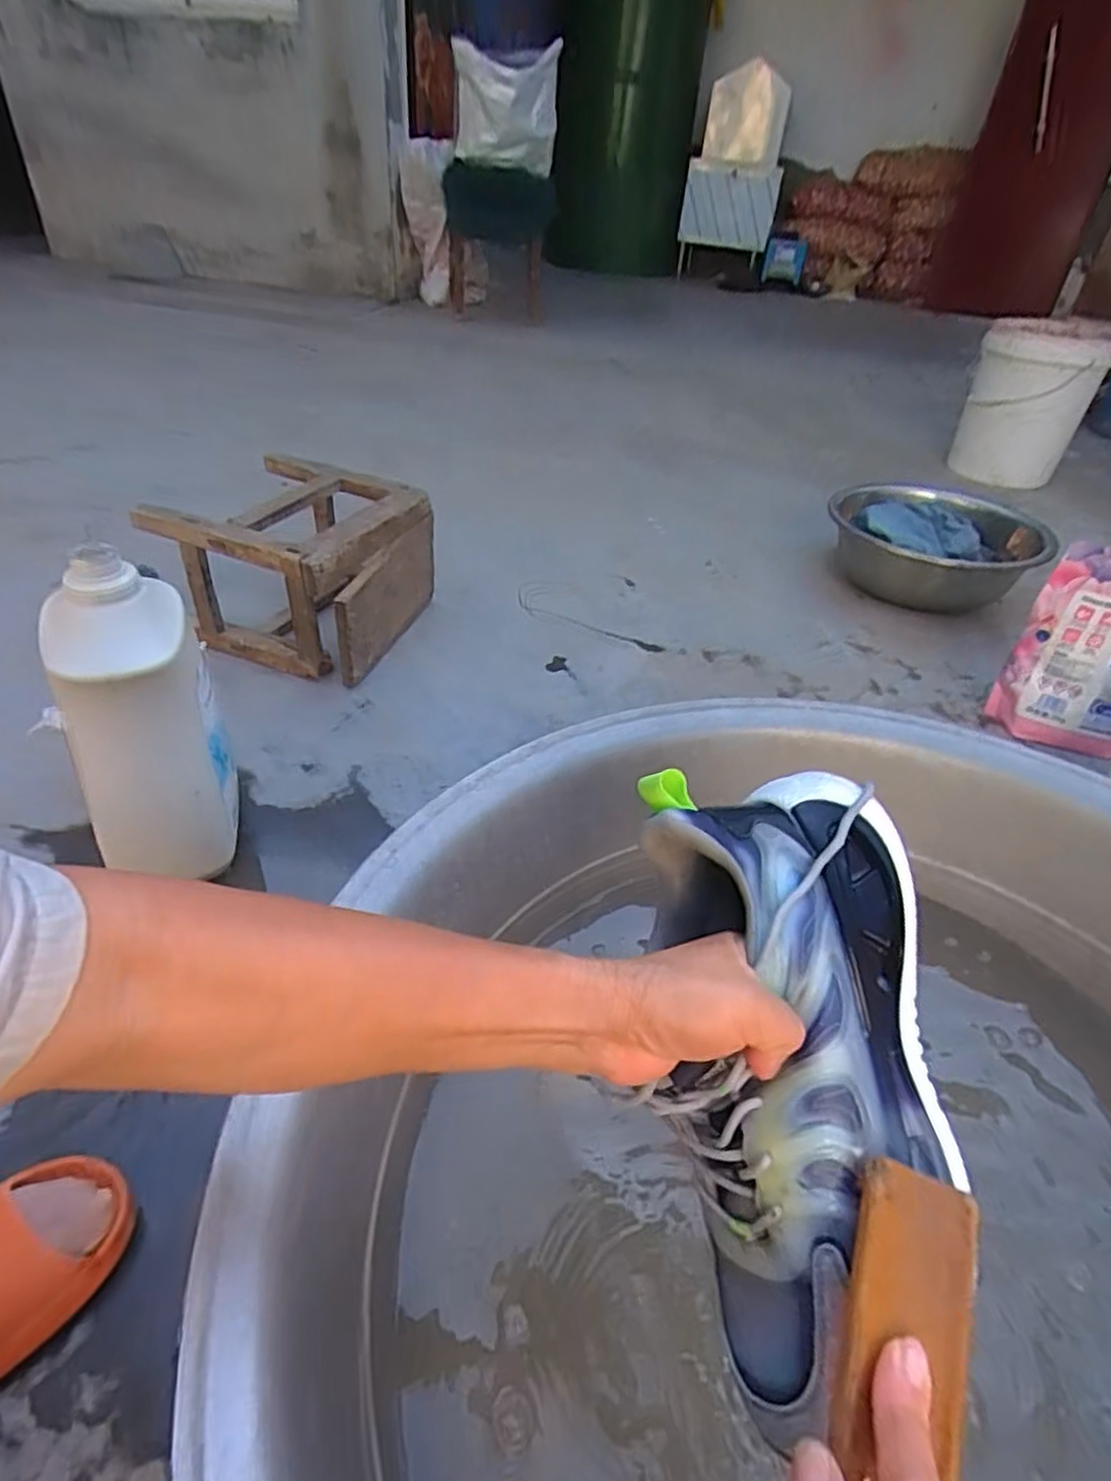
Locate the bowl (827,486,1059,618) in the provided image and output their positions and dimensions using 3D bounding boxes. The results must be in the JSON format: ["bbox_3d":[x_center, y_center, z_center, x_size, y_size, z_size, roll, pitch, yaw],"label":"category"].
[{"bbox_3d":[0.683,-0.345,1.328,0.365,0.149,0.292,17,39,14],"label":"bowl"}]

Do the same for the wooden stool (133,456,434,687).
[{"bbox_3d":[-0.371,-0.253,1.075,0.286,0.218,0.292,13,39,10],"label":"wooden stool"}]

